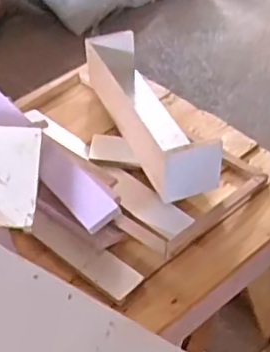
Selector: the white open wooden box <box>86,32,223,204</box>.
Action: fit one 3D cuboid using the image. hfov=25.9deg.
[{"bbox_3d":[0.028,-0.144,1.286,0.140,0.123,0.467,-18,43,-12],"label":"white open wooden box"}]

